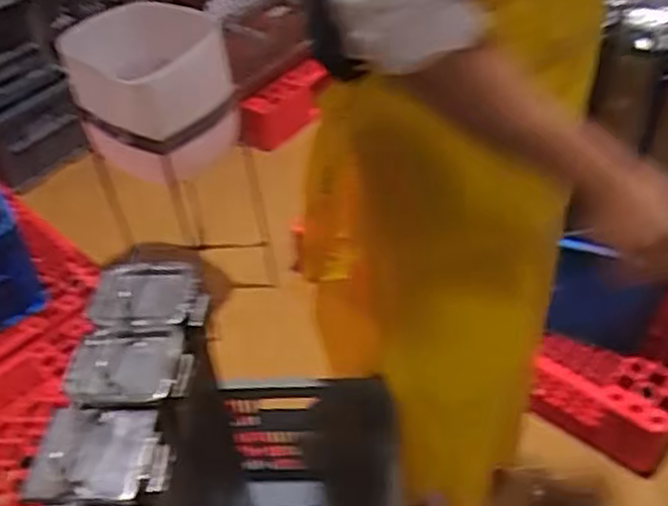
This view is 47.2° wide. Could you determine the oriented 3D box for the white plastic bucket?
[{"bbox_3d":[-0.359,-0.299,1.545,0.292,0.301,0.295,-19,44,-14],"label":"white plastic bucket"}]

